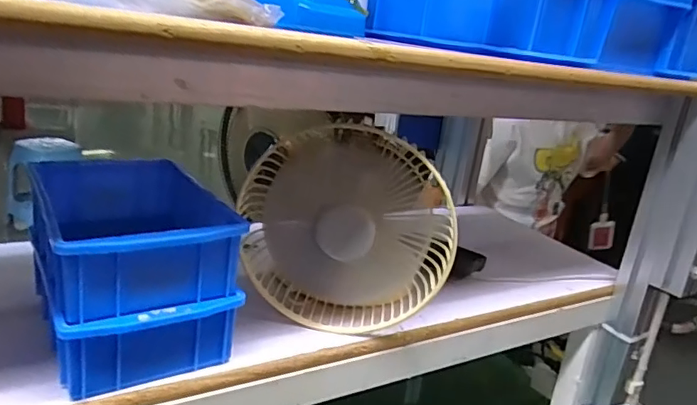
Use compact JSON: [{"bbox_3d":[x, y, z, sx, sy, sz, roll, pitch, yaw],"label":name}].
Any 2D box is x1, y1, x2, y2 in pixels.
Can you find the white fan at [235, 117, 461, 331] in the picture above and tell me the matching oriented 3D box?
[{"bbox_3d":[-0.001,0.029,0.506,0.196,0.177,0.058,10,17,7],"label":"white fan"}]

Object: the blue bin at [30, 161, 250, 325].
[{"bbox_3d":[-0.183,0.020,0.451,0.129,0.059,0.191,-5,21,-35],"label":"blue bin"}]

